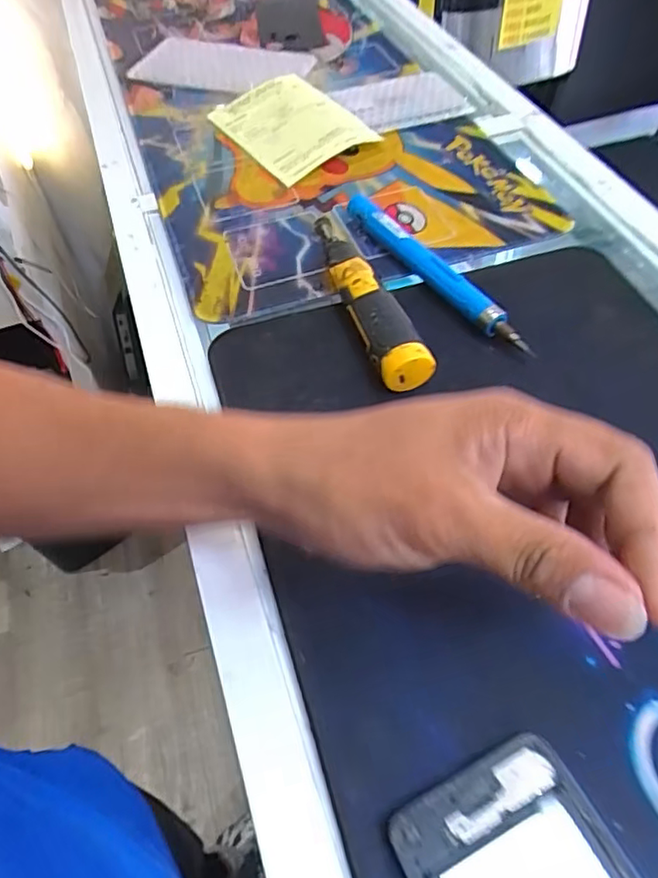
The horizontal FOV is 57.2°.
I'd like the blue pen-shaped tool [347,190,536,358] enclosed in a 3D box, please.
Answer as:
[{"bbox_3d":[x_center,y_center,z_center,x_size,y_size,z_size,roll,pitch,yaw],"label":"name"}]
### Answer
[{"bbox_3d":[0.069,-0.118,0.423,0.017,0.019,0.185,-28,57,-17],"label":"blue pen-shaped tool"}]

